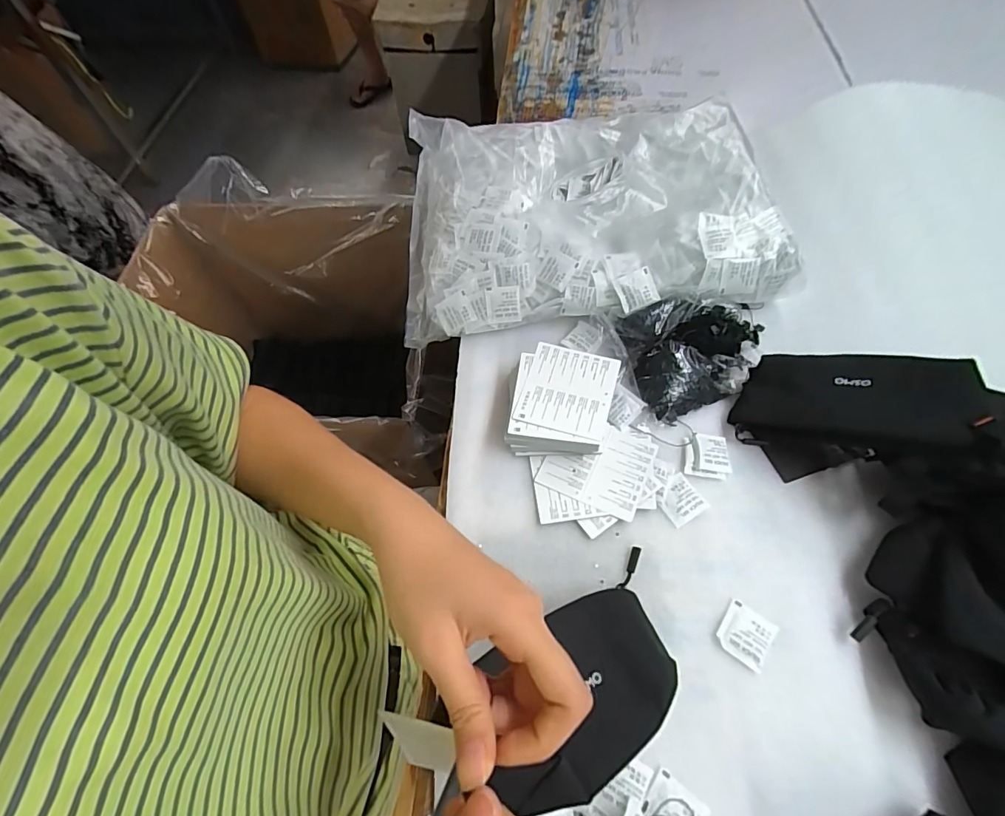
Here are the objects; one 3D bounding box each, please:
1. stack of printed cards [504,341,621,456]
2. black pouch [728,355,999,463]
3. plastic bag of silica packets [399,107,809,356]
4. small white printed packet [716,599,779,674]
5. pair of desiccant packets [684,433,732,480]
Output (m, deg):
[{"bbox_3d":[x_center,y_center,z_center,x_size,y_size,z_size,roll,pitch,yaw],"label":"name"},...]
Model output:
[{"bbox_3d":[0.061,-0.008,0.484,0.109,0.035,0.115,5,61,5],"label":"stack of printed cards"},{"bbox_3d":[0.316,-0.008,0.423,0.178,0.024,0.097,6,62,47],"label":"black pouch"},{"bbox_3d":[0.100,-0.264,0.598,0.447,0.075,0.357,-2,61,1],"label":"plastic bag of silica packets"},{"bbox_3d":[0.205,0.191,0.388,0.040,0.005,0.043,35,68,20],"label":"small white printed packet"},{"bbox_3d":[0.207,0.047,0.463,0.044,0.007,0.047,7,61,7],"label":"pair of desiccant packets"}]

